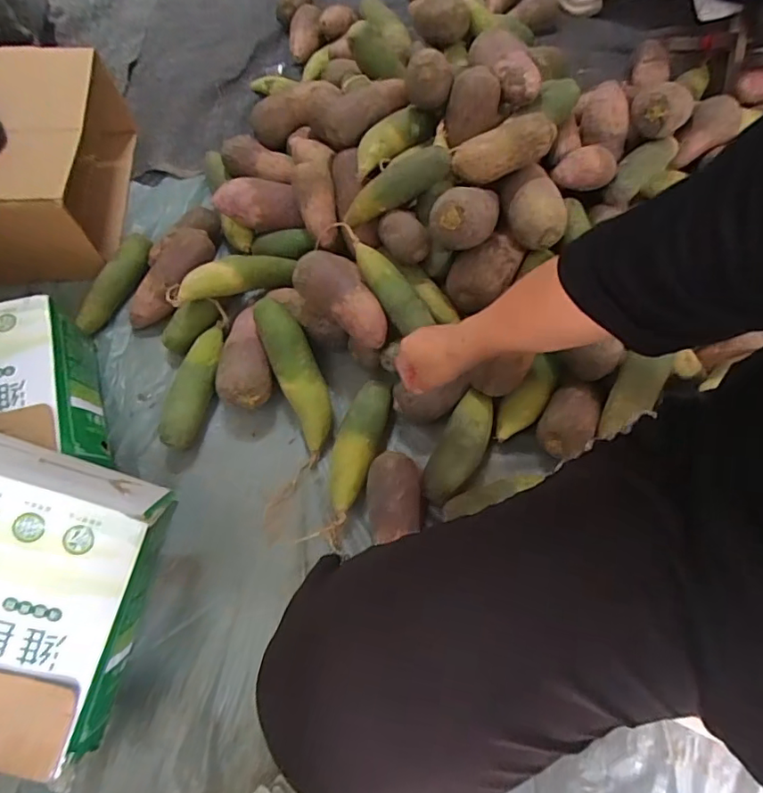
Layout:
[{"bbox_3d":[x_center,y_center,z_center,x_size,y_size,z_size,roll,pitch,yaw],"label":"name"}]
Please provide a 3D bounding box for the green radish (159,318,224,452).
[{"bbox_3d":[-0.265,-0.018,0.750,0.049,0.054,0.200,12,66,6],"label":"green radish"}]

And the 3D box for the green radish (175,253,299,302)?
[{"bbox_3d":[-0.219,-0.179,0.781,0.181,0.052,0.051,-17,65,-24],"label":"green radish"}]

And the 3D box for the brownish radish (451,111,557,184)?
[{"bbox_3d":[0.166,-0.337,0.694,0.140,0.053,0.049,-19,65,12],"label":"brownish radish"}]

